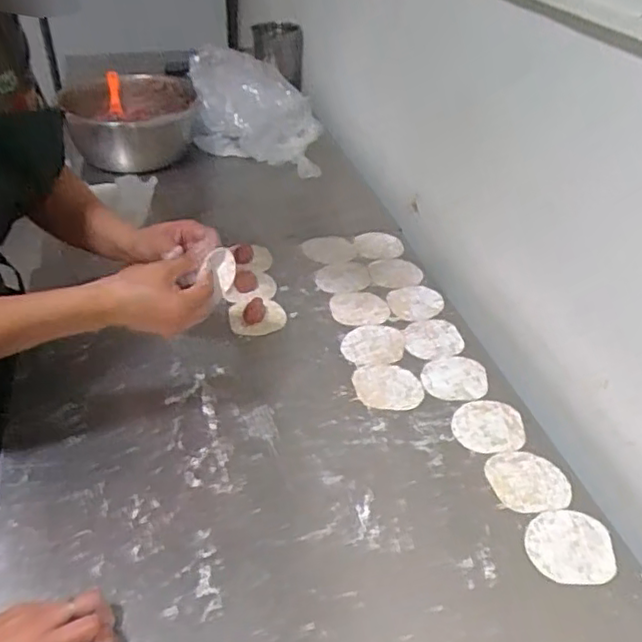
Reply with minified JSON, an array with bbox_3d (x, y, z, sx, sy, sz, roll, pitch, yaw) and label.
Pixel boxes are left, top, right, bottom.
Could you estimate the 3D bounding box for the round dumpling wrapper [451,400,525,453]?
[{"bbox_3d":[0.198,0.124,0.753,0.081,0.004,0.080,0,40,0],"label":"round dumpling wrapper"}]

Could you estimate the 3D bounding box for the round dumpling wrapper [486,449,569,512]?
[{"bbox_3d":[0.225,0.175,0.689,0.084,0.004,0.077,-1,40,1],"label":"round dumpling wrapper"}]

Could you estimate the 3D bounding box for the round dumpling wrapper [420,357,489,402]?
[{"bbox_3d":[0.172,0.073,0.818,0.084,0.004,0.076,-4,40,-5],"label":"round dumpling wrapper"}]

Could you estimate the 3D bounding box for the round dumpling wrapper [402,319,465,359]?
[{"bbox_3d":[0.157,0.026,0.882,0.081,0.006,0.084,0,40,0],"label":"round dumpling wrapper"}]

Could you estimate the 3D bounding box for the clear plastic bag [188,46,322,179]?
[{"bbox_3d":[-0.131,-0.443,1.311,0.257,0.256,0.172,-10,41,-13],"label":"clear plastic bag"}]

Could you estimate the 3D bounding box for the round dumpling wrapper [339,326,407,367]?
[{"bbox_3d":[0.072,0.033,0.870,0.086,0.004,0.085,0,40,0],"label":"round dumpling wrapper"}]

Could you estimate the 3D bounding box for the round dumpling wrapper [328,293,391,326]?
[{"bbox_3d":[0.056,-0.022,0.932,0.081,0.009,0.085,0,40,0],"label":"round dumpling wrapper"}]

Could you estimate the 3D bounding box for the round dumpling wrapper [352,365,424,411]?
[{"bbox_3d":[0.085,0.083,0.805,0.084,0.005,0.080,2,39,-2],"label":"round dumpling wrapper"}]

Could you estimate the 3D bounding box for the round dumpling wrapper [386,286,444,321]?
[{"bbox_3d":[0.141,-0.028,0.948,0.081,0.007,0.077,0,40,0],"label":"round dumpling wrapper"}]

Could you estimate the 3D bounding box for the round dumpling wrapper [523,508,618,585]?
[{"bbox_3d":[0.246,0.221,0.624,0.081,0.004,0.077,0,40,0],"label":"round dumpling wrapper"}]

